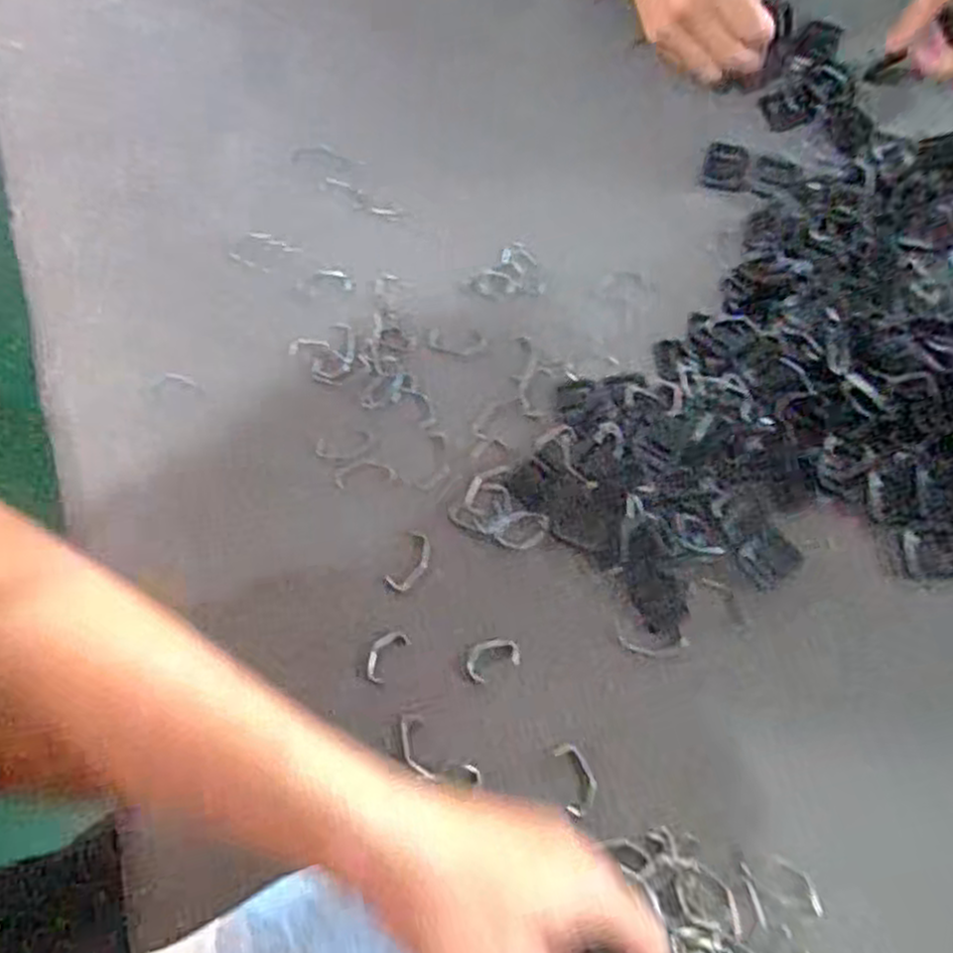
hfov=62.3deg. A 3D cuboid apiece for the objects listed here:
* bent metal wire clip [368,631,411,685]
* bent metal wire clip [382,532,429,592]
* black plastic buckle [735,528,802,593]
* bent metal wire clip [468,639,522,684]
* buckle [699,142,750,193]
[{"bbox_3d":[-0.055,0.105,0.464,0.017,0.004,0.033,33,75,14],"label":"bent metal wire clip"},{"bbox_3d":[-0.040,0.052,0.479,0.019,0.004,0.038,27,73,12],"label":"bent metal wire clip"},{"bbox_3d":[0.176,0.049,0.473,0.033,0.004,0.031,-38,75,-9],"label":"black plastic buckle"},{"bbox_3d":[0.009,0.106,0.462,0.033,0.004,0.020,-27,71,-7],"label":"bent metal wire clip"},{"bbox_3d":[0.182,-0.225,0.576,0.031,0.008,0.044,15,73,7],"label":"buckle"}]

